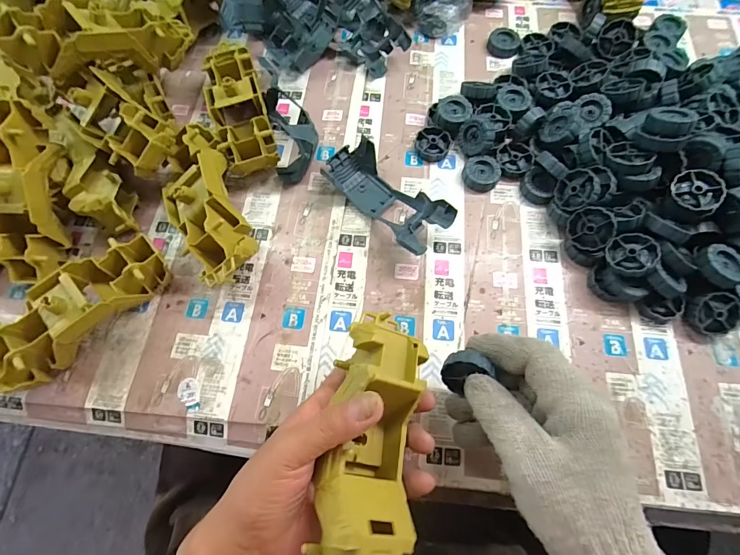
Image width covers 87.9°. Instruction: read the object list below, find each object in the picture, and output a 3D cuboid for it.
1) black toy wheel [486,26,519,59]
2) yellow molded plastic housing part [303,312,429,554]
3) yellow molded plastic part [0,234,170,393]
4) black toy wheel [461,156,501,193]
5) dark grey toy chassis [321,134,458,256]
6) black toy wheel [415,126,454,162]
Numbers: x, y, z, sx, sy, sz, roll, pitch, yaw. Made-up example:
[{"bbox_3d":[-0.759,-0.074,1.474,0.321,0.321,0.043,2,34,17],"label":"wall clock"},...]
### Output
[{"bbox_3d":[0.165,-0.290,0.474,0.037,0.013,0.037,-1,69,2],"label":"black toy wheel"},{"bbox_3d":[0.000,0.104,0.251,0.060,0.060,0.171,5,60,5],"label":"yellow molded plastic housing part"},{"bbox_3d":[-0.265,0.032,0.346,0.171,0.052,0.058,-41,72,-13],"label":"yellow molded plastic part"},{"bbox_3d":[0.118,-0.110,0.405,0.038,0.014,0.036,-1,68,3],"label":"black toy wheel"},{"bbox_3d":[0.016,-0.079,0.389,0.057,0.036,0.137,-42,72,-13],"label":"dark grey toy chassis"},{"bbox_3d":[0.070,-0.145,0.420,0.039,0.016,0.037,-1,68,3],"label":"black toy wheel"}]

